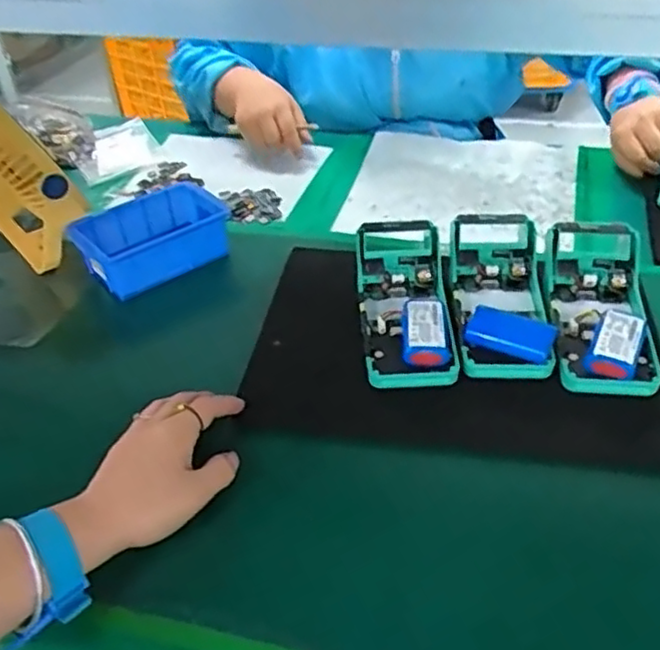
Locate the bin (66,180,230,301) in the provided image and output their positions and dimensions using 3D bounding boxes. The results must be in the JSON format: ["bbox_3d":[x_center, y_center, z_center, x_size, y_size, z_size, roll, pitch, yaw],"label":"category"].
[{"bbox_3d":[-0.178,-0.090,0.718,0.154,0.052,0.103,-24,44,-20],"label":"bin"}]

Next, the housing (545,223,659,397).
[{"bbox_3d":[0.229,-0.011,0.585,0.080,0.077,0.156,5,39,7],"label":"housing"}]

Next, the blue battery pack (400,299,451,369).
[{"bbox_3d":[0.077,0.006,0.568,0.038,0.017,0.066,0,38,1],"label":"blue battery pack"}]

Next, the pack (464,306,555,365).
[{"bbox_3d":[0.146,0.009,0.565,0.069,0.018,0.037,19,72,27],"label":"pack"}]

